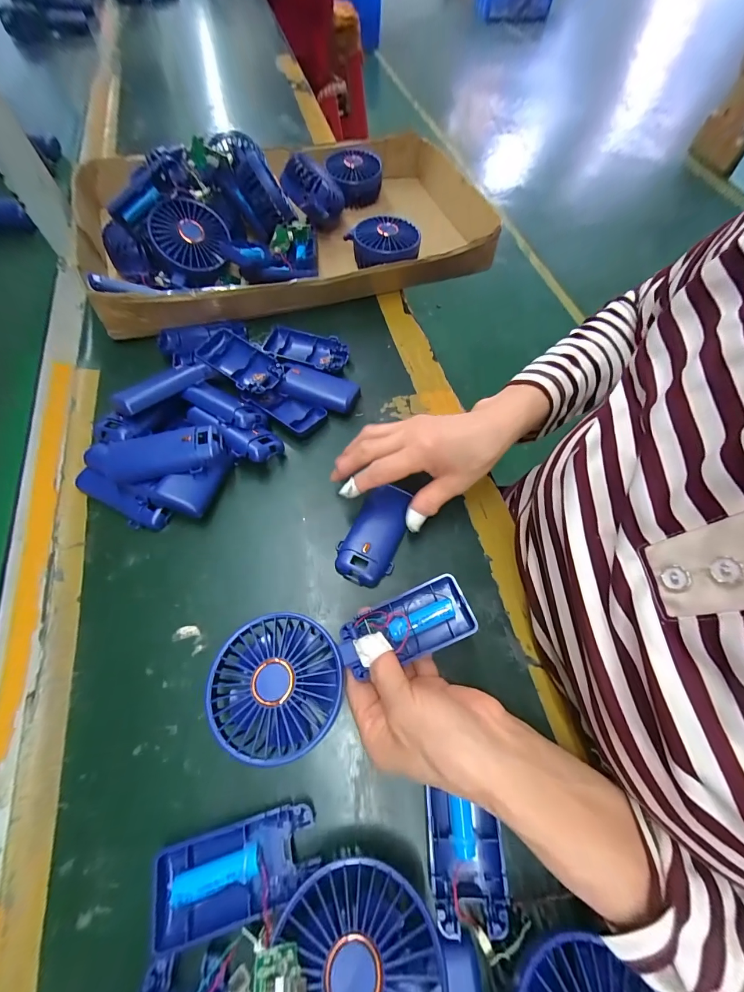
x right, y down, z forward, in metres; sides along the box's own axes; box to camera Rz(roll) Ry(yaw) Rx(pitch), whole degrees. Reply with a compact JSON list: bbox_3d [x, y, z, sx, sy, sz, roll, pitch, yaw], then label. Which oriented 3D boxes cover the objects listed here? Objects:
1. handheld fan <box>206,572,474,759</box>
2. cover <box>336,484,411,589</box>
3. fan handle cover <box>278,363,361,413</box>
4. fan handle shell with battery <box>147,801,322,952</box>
[{"bbox_3d":[-0.017,0.109,0.249,0.178,0.028,0.078,-16,64,-14],"label":"handheld fan"},{"bbox_3d":[0.004,0.032,0.318,0.045,0.019,0.090,22,66,9],"label":"cover"},{"bbox_3d":[-0.058,-0.116,0.389,0.084,0.018,0.042,18,63,7],"label":"fan handle cover"},{"bbox_3d":[-0.080,0.223,0.217,0.091,0.017,0.044,-11,64,-8],"label":"fan handle shell with battery"}]

